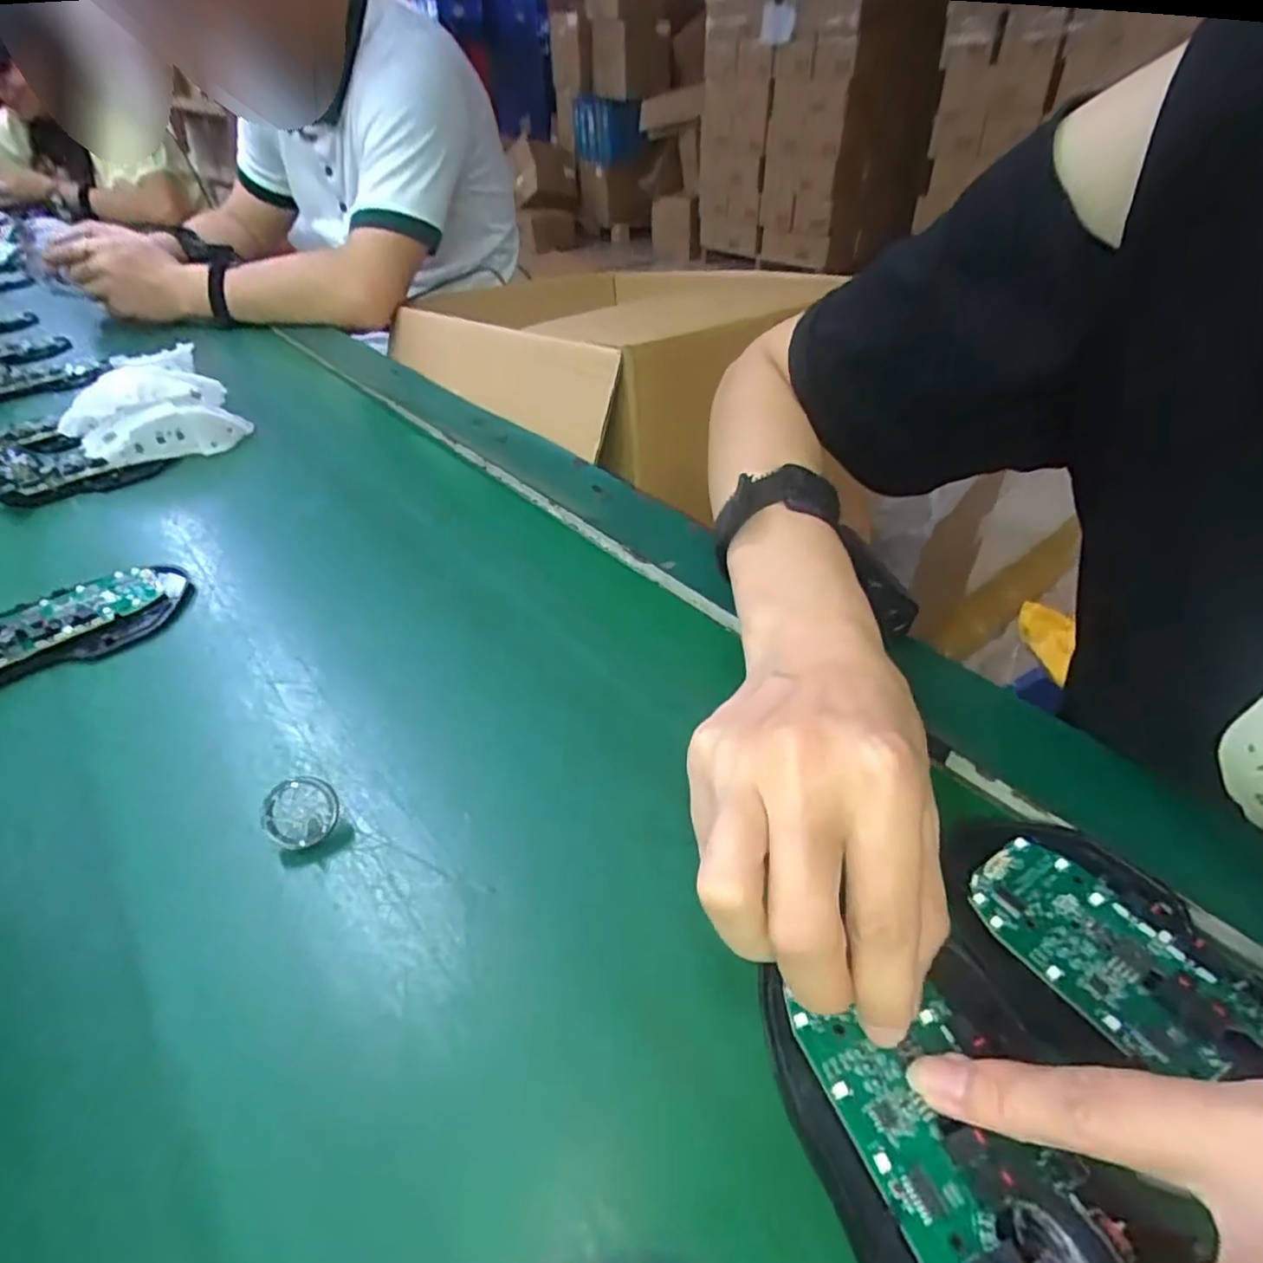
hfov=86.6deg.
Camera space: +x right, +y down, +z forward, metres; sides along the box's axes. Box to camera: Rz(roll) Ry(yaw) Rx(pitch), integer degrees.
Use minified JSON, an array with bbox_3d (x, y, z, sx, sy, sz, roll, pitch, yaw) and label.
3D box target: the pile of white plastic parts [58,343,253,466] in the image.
[{"bbox_3d":[-0.379,-0.174,0.534,0.119,0.064,0.083,-25,42,-33],"label":"pile of white plastic parts"}]

